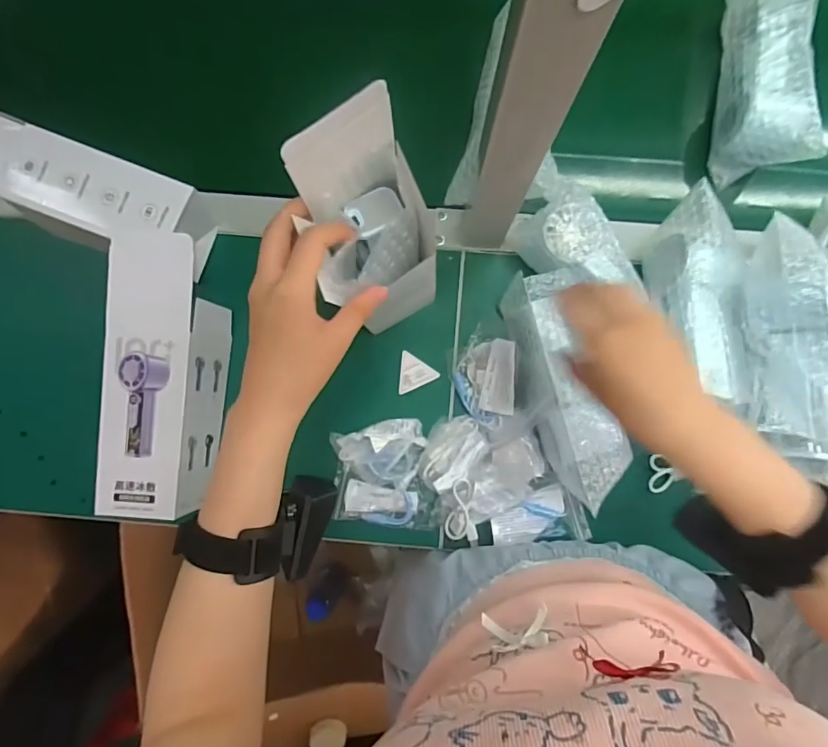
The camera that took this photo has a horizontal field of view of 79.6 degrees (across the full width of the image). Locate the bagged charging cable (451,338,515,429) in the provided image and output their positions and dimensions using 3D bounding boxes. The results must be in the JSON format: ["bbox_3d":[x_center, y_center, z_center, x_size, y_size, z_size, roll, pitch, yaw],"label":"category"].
[{"bbox_3d":[0.067,0.010,0.479,0.056,0.035,0.081,-1,89,2],"label":"bagged charging cable"}]

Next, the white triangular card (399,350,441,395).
[{"bbox_3d":[0.005,0.000,0.498,0.039,0.004,0.041,4,89,2],"label":"white triangular card"}]

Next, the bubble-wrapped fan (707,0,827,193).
[{"bbox_3d":[0.330,-0.283,0.465,0.065,0.066,0.189,4,89,2],"label":"bubble-wrapped fan"}]

